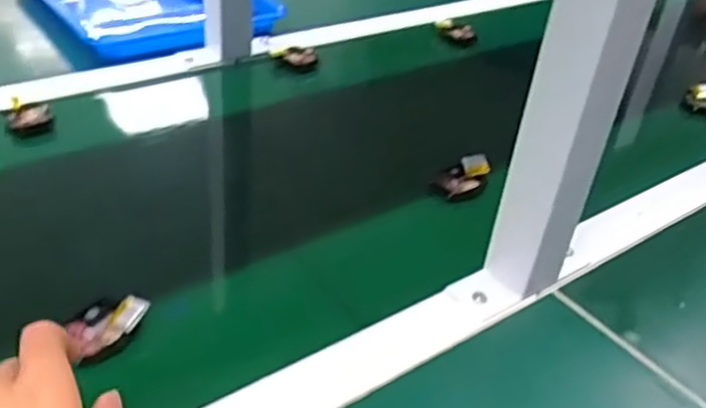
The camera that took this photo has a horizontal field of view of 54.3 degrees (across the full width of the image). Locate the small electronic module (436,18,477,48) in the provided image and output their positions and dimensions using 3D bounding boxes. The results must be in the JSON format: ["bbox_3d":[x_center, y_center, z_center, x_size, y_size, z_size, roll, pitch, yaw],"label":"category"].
[{"bbox_3d":[0.136,-0.227,0.912,0.060,0.030,0.013,38,21,27],"label":"small electronic module"}]

